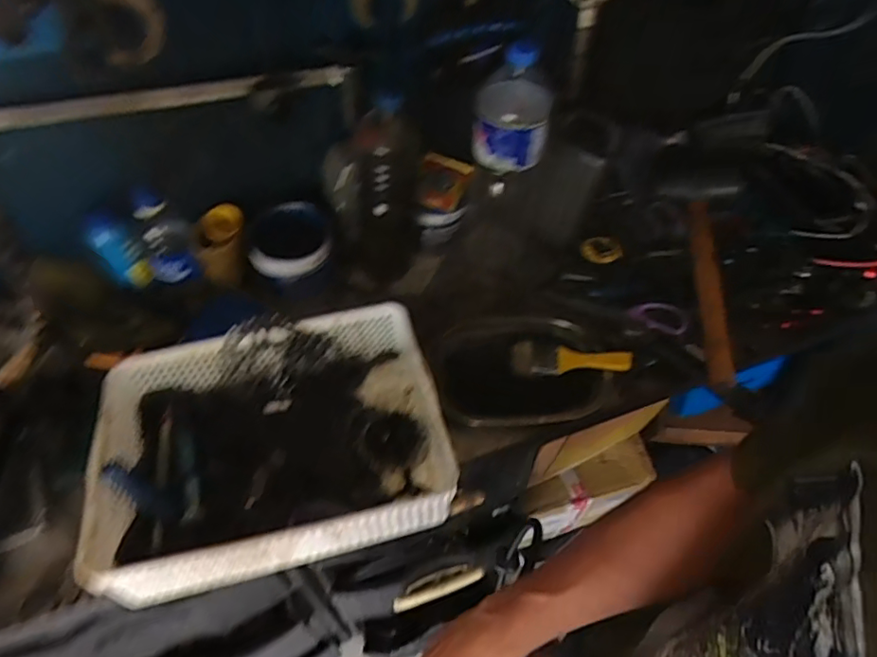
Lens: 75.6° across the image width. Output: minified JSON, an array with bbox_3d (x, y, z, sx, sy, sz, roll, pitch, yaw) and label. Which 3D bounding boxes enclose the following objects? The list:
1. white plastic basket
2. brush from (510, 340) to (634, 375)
[{"bbox_3d":[-0.169,0.116,0.590,0.332,0.096,0.249,-10,54,-9],"label":"white plastic basket"},{"bbox_3d":[0.164,0.035,0.698,0.141,0.020,0.046,1,48,14],"label":"brush"}]

